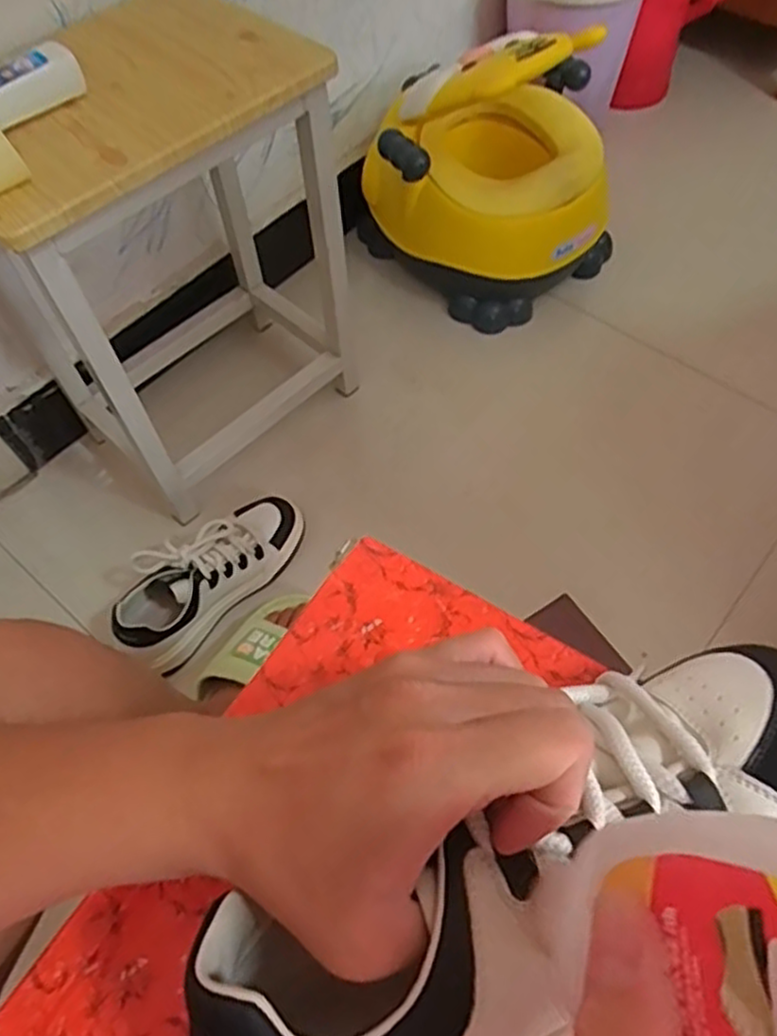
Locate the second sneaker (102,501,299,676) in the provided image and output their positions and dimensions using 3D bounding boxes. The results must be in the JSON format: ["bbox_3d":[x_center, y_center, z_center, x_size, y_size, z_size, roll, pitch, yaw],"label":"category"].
[{"bbox_3d":[-0.206,0.054,0.791,0.106,0.078,0.242,34,66,20],"label":"second sneaker"}]

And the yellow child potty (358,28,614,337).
[{"bbox_3d":[0.153,-0.480,0.980,0.313,0.311,0.278,-29,62,-14],"label":"yellow child potty"}]

